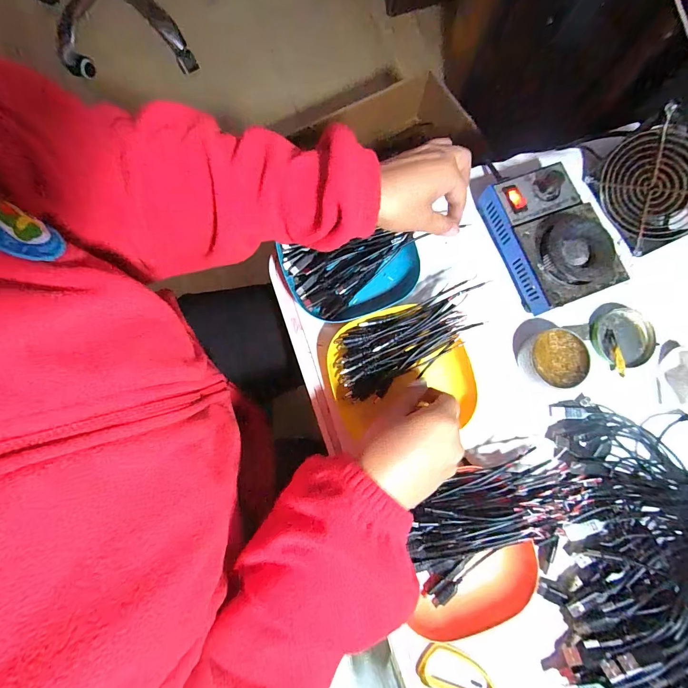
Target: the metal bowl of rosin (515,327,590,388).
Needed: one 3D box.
[{"bbox_3d":[0.226,0.014,0.383,0.061,0.026,0.059,0,80,-1],"label":"metal bowl of rosin"}]

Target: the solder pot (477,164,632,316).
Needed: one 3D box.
[{"bbox_3d":[0.221,-0.117,0.383,0.096,0.051,0.151,-23,81,-5],"label":"solder pot"}]

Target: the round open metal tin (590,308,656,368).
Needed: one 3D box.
[{"bbox_3d":[0.309,-0.007,0.395,0.061,0.010,0.064,0,80,-1],"label":"round open metal tin"}]

